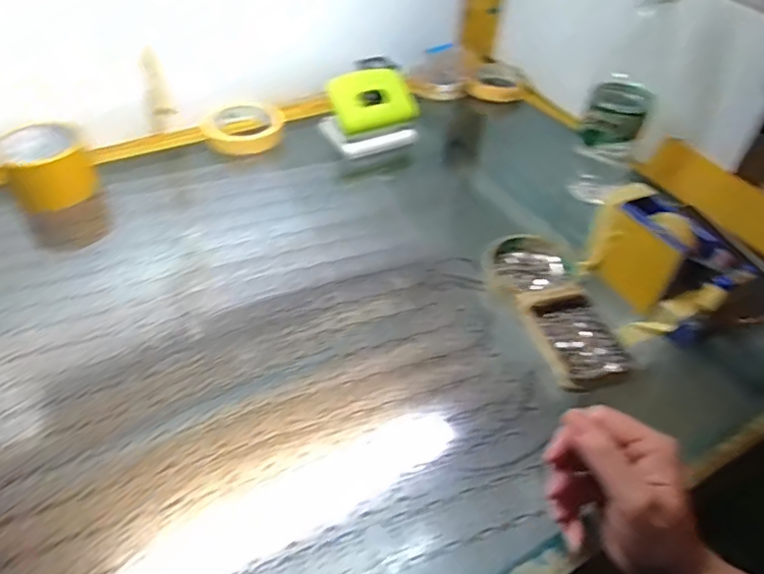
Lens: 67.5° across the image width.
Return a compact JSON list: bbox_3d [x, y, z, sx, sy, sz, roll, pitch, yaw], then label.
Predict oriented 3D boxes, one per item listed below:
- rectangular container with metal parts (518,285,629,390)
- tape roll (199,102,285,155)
[{"bbox_3d":[0.163,0.036,0.481,0.066,0.017,0.101,-10,47,-12],"label":"rectangular container with metal parts"},{"bbox_3d":[-0.176,-0.196,0.715,0.101,0.027,0.099,-2,46,-4],"label":"tape roll"}]

